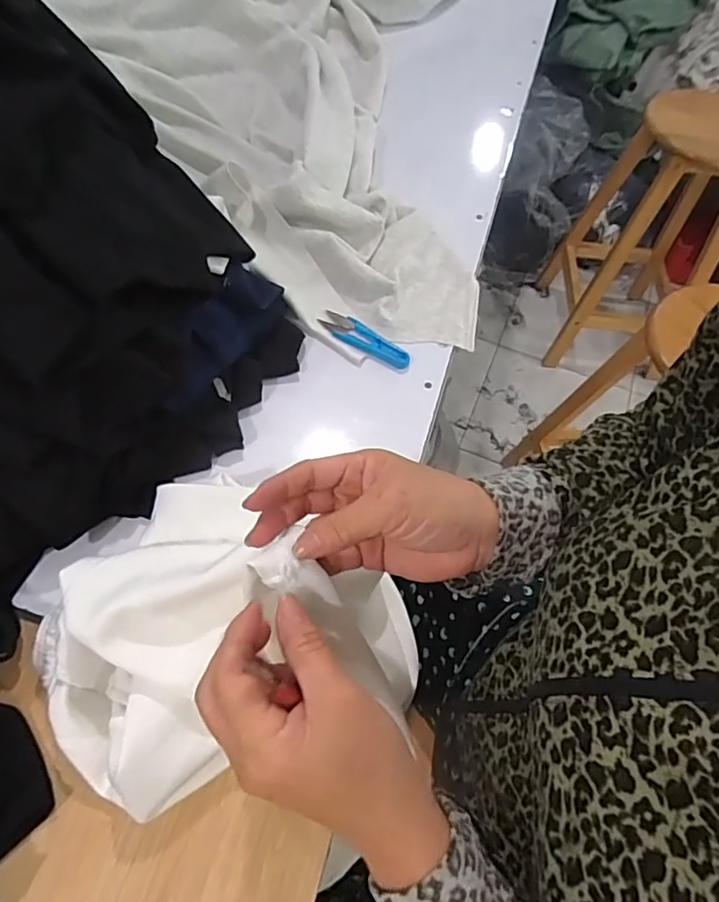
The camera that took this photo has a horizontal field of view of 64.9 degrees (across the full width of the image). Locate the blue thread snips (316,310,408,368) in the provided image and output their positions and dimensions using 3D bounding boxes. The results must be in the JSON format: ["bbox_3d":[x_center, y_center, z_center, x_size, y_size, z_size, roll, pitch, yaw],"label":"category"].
[{"bbox_3d":[0.006,-0.131,0.659,0.115,0.007,0.036,33,62,16],"label":"blue thread snips"}]

